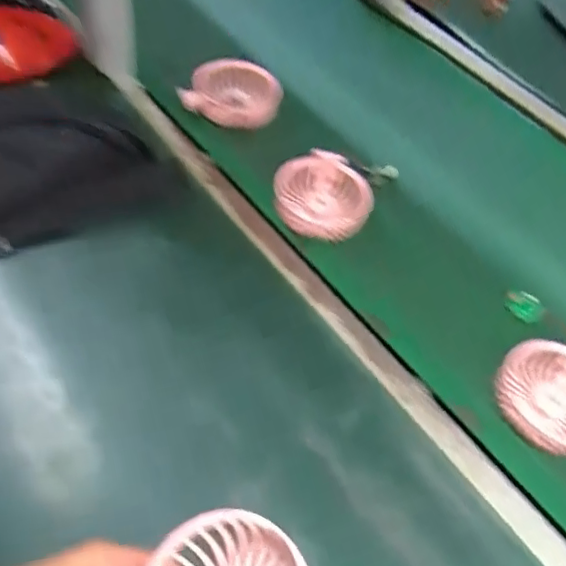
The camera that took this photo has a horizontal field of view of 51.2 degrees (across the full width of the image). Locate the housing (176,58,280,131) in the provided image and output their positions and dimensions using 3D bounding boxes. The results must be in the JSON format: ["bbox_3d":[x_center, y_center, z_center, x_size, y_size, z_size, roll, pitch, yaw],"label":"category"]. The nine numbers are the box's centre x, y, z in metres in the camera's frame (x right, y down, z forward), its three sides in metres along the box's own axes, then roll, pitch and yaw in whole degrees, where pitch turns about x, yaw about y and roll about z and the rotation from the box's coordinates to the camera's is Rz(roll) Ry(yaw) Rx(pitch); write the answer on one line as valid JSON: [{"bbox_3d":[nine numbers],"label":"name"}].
[{"bbox_3d":[-0.058,-0.212,0.673,0.107,0.053,0.076,4,53,-6],"label":"housing"}]

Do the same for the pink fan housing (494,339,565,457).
[{"bbox_3d":[0.229,0.095,0.489,0.092,0.036,0.092,2,52,-2],"label":"pink fan housing"}]

